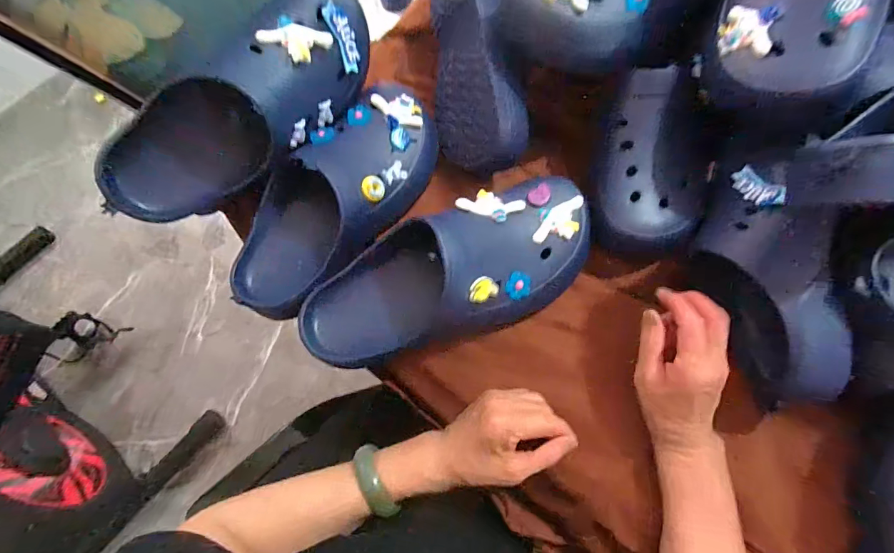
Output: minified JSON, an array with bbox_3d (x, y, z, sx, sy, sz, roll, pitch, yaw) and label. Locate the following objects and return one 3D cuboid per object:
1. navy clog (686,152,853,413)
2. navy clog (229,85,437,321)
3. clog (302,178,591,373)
[{"bbox_3d":[0.272,-0.003,0.364,0.082,0.073,0.213,0,73,2],"label":"navy clog"},{"bbox_3d":[-0.111,-0.084,0.429,0.119,0.085,0.280,31,77,10],"label":"navy clog"},{"bbox_3d":[-0.002,-0.005,0.390,0.294,0.123,0.128,-23,74,7],"label":"clog"}]

